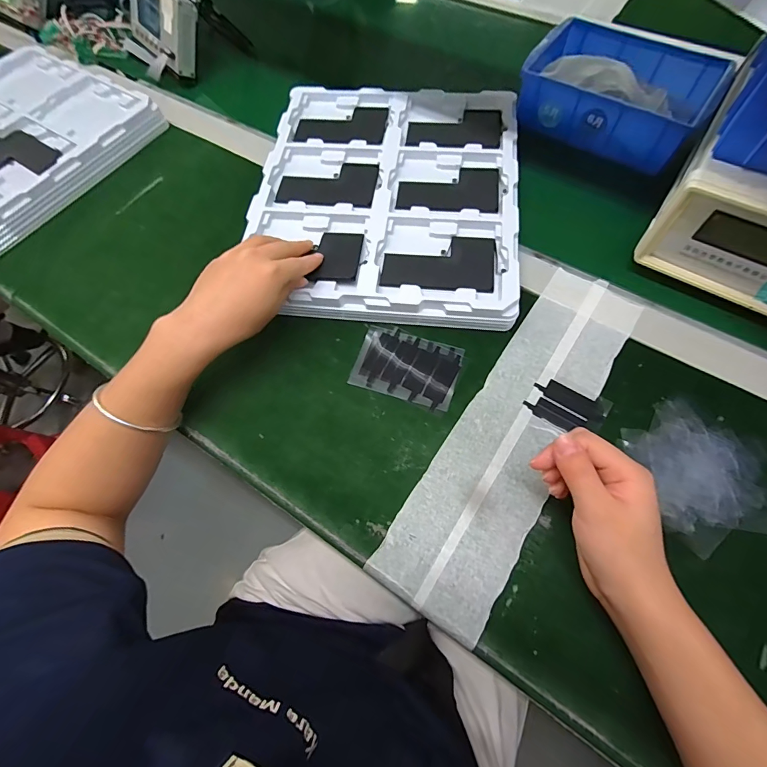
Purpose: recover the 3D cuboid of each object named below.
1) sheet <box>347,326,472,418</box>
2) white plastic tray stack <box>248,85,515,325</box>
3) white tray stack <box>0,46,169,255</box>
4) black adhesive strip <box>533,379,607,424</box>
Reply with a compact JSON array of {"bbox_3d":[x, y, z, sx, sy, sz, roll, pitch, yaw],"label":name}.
[{"bbox_3d":[0.023,-0.017,0.366,0.096,0.004,0.068,20,69,10],"label":"sheet"},{"bbox_3d":[0.002,-0.213,0.433,0.274,0.024,0.317,6,67,5],"label":"white plastic tray stack"},{"bbox_3d":[-0.520,-0.319,0.517,0.317,0.032,0.324,31,72,14],"label":"white tray stack"},{"bbox_3d":[0.166,0.014,0.347,0.060,0.004,0.020,31,71,14],"label":"black adhesive strip"}]

